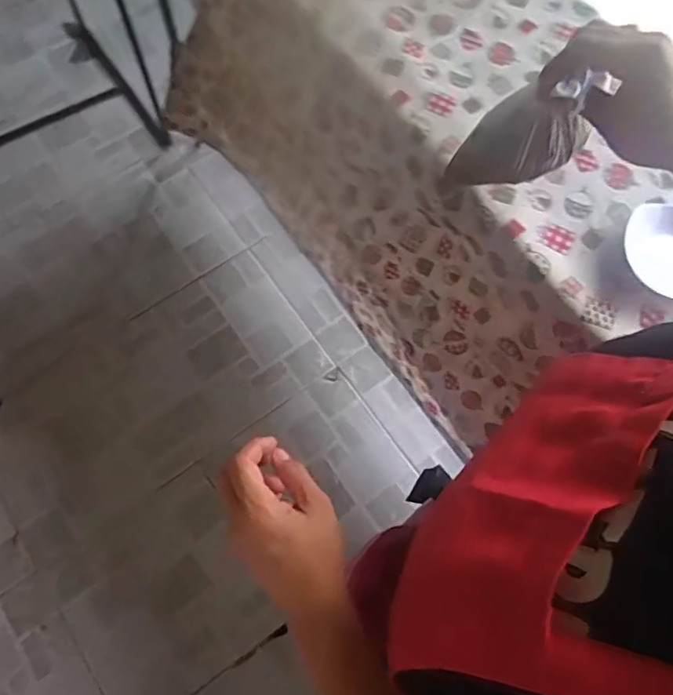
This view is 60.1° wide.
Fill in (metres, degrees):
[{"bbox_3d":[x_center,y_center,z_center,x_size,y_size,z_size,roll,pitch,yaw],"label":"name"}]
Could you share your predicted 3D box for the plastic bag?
[{"bbox_3d":[0.139,-0.155,0.424,0.091,0.111,0.029,7,71,2],"label":"plastic bag"}]

